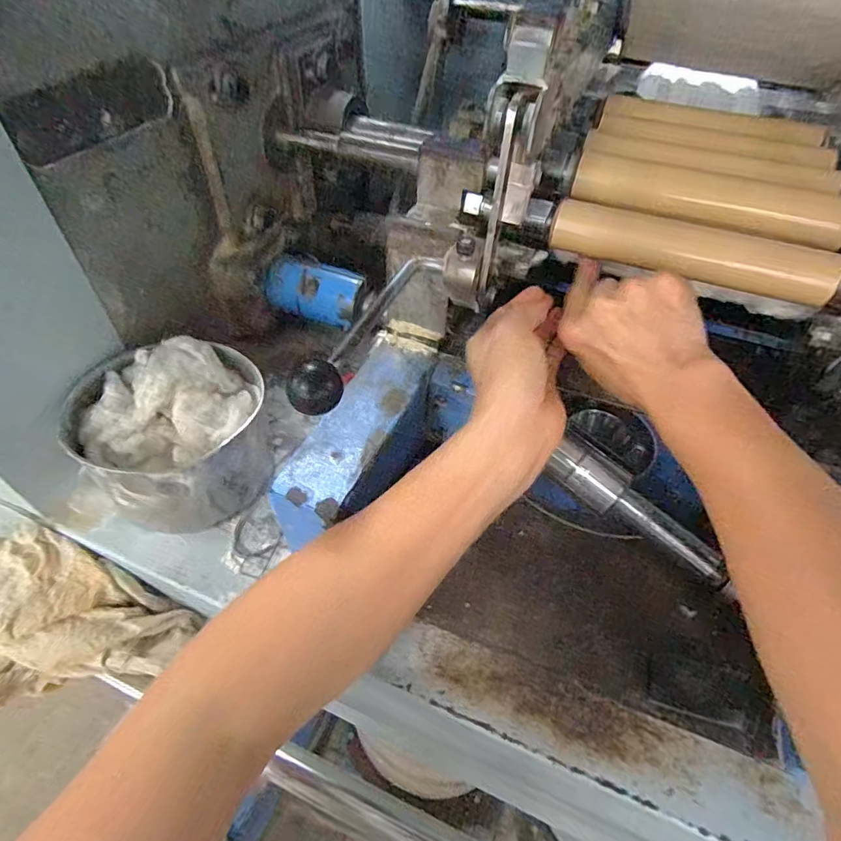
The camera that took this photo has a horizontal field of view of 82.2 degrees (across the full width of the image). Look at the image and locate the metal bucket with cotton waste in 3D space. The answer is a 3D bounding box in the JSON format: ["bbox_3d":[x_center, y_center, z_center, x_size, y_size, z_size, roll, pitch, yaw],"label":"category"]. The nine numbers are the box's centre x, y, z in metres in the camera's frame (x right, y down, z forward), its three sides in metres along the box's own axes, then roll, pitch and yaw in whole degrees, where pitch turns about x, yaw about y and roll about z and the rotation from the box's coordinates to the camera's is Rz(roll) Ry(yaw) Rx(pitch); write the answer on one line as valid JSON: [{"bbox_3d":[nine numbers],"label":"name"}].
[{"bbox_3d":[-0.183,0.007,0.374,0.124,0.098,0.132,1,49,-2],"label":"metal bucket with cotton waste"}]

